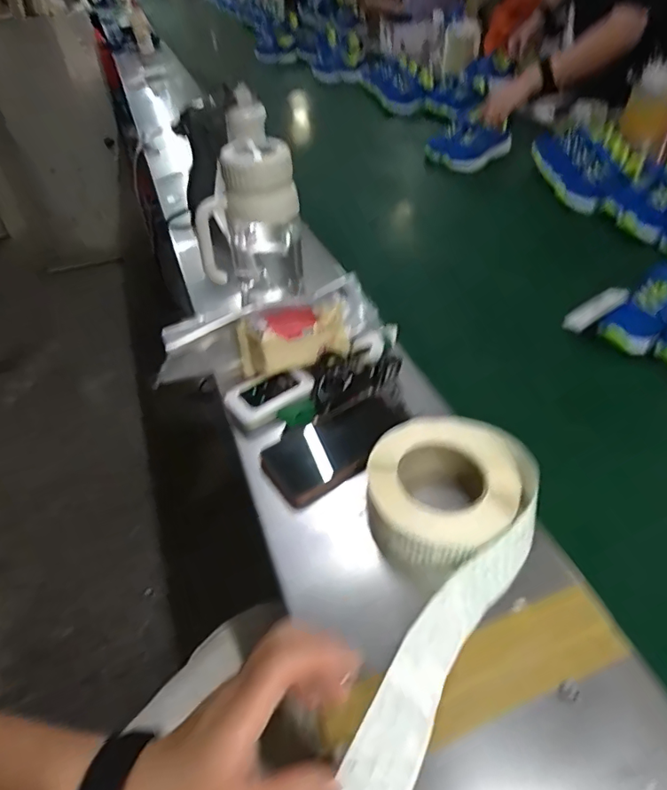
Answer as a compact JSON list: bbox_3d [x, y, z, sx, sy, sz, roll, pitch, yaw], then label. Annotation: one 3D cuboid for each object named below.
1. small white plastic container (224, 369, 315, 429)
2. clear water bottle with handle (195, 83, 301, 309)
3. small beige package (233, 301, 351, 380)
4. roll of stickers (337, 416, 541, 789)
[{"bbox_3d":[-0.075,-0.004,0.593,0.102,0.016,0.059,-25,49,-20],"label":"small white plastic container"},{"bbox_3d":[-0.111,-0.240,0.692,0.124,0.289,0.077,8,46,11],"label":"clear water bottle with handle"},{"bbox_3d":[-0.048,-0.070,0.619,0.134,0.053,0.075,-7,45,-4],"label":"small beige package"},{"bbox_3d":[0.058,0.169,0.379,0.145,0.070,0.399,14,40,19],"label":"roll of stickers"}]

